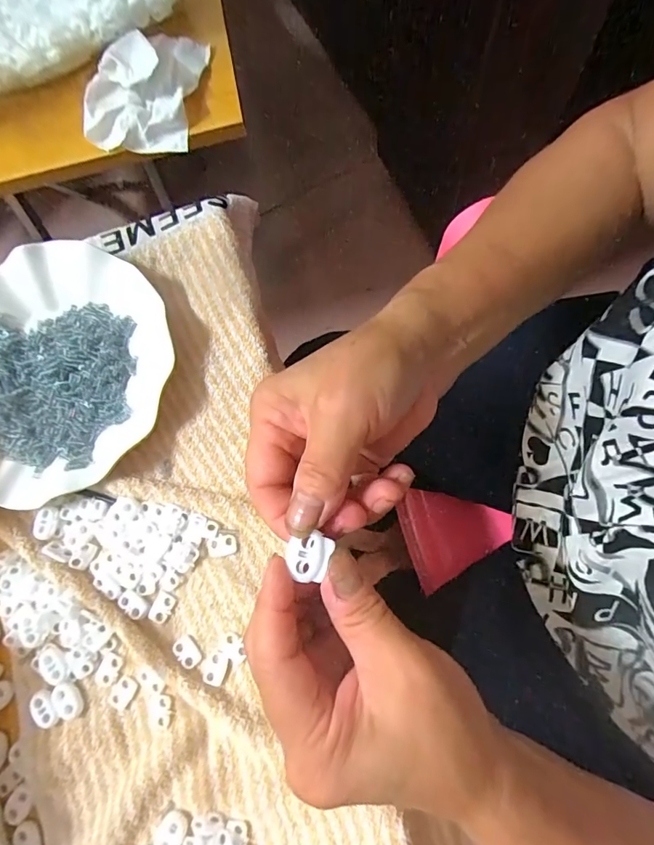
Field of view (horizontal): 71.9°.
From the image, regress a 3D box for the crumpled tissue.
[{"bbox_3d":[-0.154,-0.282,0.368,0.090,0.028,0.107,7,78,8],"label":"crumpled tissue"}]

